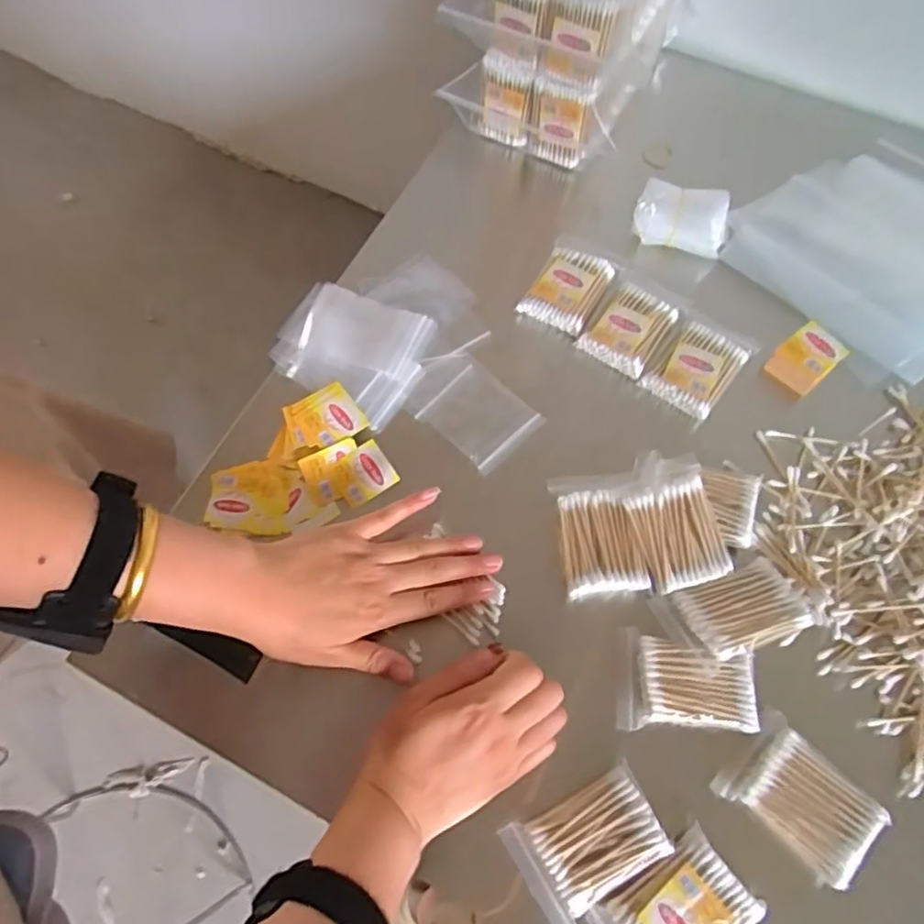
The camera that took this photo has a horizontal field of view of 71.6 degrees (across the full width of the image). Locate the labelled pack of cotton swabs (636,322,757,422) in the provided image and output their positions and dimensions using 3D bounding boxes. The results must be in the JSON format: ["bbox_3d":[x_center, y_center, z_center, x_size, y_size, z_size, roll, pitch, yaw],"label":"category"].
[{"bbox_3d":[0.192,-0.078,0.525,0.061,0.026,0.081,36,72,14],"label":"labelled pack of cotton swabs"}]

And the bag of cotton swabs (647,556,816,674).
[{"bbox_3d":[0.191,0.101,0.442,0.088,0.025,0.057,-23,69,-9],"label":"bag of cotton swabs"}]

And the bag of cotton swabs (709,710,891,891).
[{"bbox_3d":[0.216,0.216,0.406,0.063,0.022,0.083,-40,73,-15],"label":"bag of cotton swabs"}]

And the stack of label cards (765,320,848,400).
[{"bbox_3d":[0.281,-0.084,0.525,0.045,0.031,0.041,-40,73,-15],"label":"stack of label cards"}]

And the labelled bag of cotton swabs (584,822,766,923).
[{"bbox_3d":[0.129,0.274,0.386,0.086,0.023,0.060,-36,72,-14],"label":"labelled bag of cotton swabs"}]

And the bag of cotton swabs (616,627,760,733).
[{"bbox_3d":[0.150,0.149,0.432,0.085,0.022,0.060,4,67,2],"label":"bag of cotton swabs"}]

